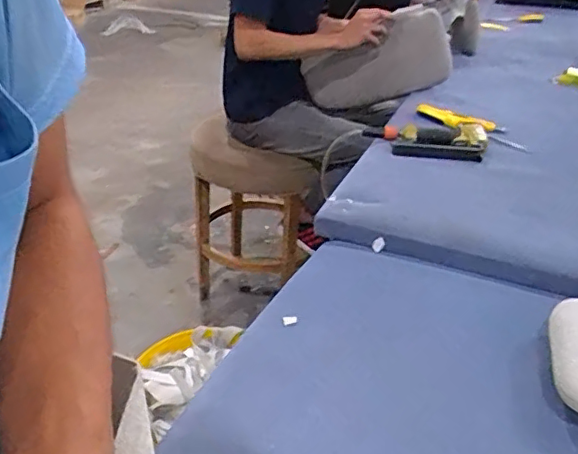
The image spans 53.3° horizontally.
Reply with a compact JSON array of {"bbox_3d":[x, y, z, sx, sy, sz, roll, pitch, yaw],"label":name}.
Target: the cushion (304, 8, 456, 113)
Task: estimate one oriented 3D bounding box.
[{"bbox_3d":[0.243,-0.471,1.701,0.443,0.216,0.146,-12,17,37],"label":"cushion"}]

